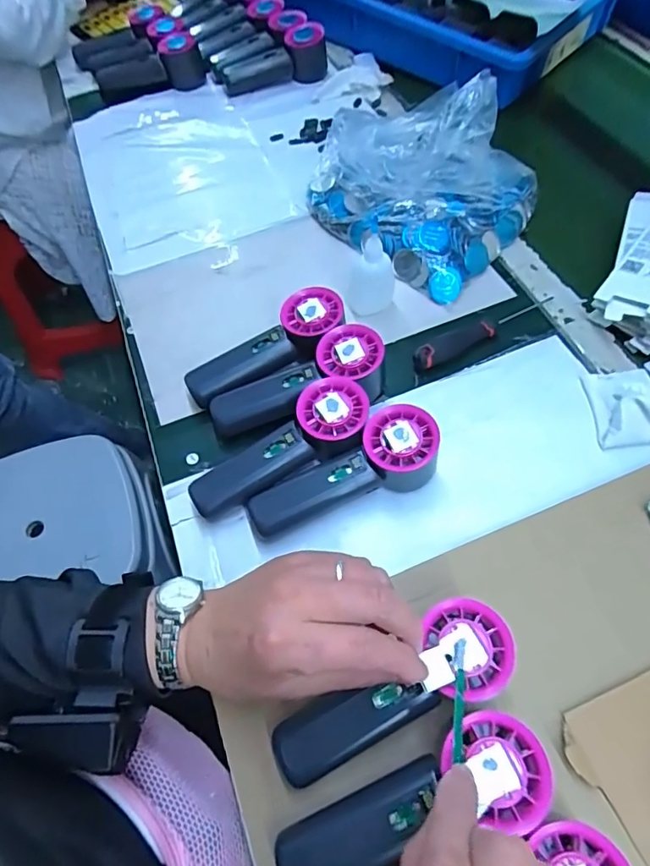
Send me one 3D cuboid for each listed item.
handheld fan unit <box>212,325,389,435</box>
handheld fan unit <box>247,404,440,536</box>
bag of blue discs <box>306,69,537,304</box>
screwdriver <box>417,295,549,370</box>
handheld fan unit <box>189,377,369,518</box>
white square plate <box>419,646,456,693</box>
[{"bbox_3d":[-0.022,-0.038,0.445,0.157,0.049,0.048,-25,60,3],"label":"handheld fan unit"},{"bbox_3d":[0.014,0.031,0.396,0.153,0.055,0.056,-17,59,-7],"label":"handheld fan unit"},{"bbox_3d":[0.102,-0.287,0.562,0.242,0.087,0.214,36,67,22],"label":"bag of blue discs"},{"bbox_3d":[0.154,-0.103,0.486,0.158,0.021,0.024,-28,61,-13],"label":"screwdriver"},{"bbox_3d":[-0.036,0.015,0.409,0.152,0.055,0.057,-25,61,-11],"label":"handheld fan unit"},{"bbox_3d":[0.066,0.139,0.297,0.023,0.004,0.021,2,60,-38],"label":"white square plate"}]

